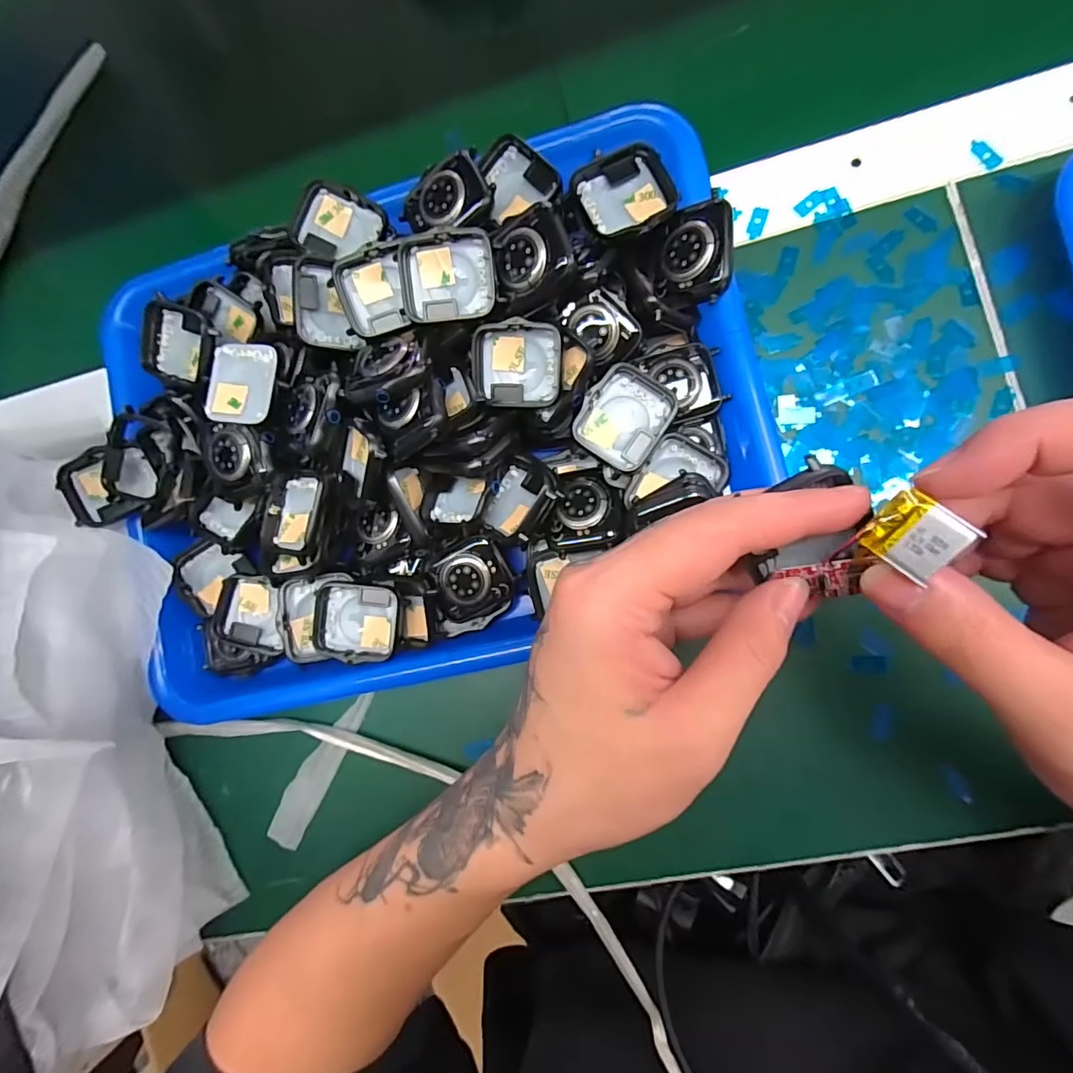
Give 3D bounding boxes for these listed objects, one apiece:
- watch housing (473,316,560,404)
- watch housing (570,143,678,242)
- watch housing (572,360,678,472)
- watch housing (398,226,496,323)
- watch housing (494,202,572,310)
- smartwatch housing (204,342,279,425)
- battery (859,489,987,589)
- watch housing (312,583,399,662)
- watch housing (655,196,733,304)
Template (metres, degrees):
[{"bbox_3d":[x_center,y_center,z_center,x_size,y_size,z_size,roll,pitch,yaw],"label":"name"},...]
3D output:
[{"bbox_3d":[-0.009,-0.080,0.241,0.041,0.010,0.036,4,104,13],"label":"watch housing"},{"bbox_3d":[0.041,-0.158,0.239,0.045,0.013,0.040,-11,84,8],"label":"watch housing"},{"bbox_3d":[0.040,-0.054,0.237,0.037,0.011,0.042,34,92,10],"label":"watch housing"},{"bbox_3d":[-0.040,-0.117,0.234,0.042,0.008,0.036,-3,109,4],"label":"watch housing"},{"bbox_3d":[-0.004,-0.124,0.228,0.036,0.009,0.036,-18,96,28],"label":"watch housing"},{"bbox_3d":[-0.142,-0.074,0.249,0.031,0.006,0.039,7,87,9],"label":"smartwatch housing"},{"bbox_3d":[0.101,0.000,0.138,0.021,0.004,0.017,38,114,12],"label":"battery"},{"bbox_3d":[-0.088,0.043,0.260,0.041,0.014,0.038,1,86,9],"label":"watch housing"},{"bbox_3d":[0.073,-0.131,0.240,0.036,0.014,0.044,2,97,31],"label":"watch housing"}]

